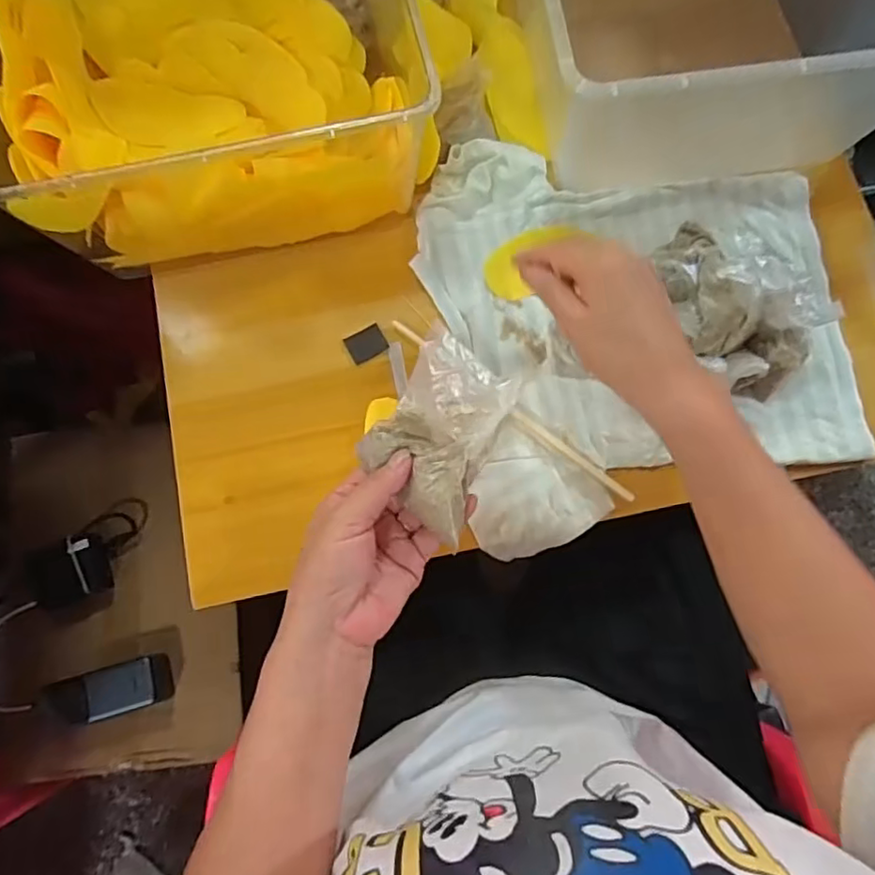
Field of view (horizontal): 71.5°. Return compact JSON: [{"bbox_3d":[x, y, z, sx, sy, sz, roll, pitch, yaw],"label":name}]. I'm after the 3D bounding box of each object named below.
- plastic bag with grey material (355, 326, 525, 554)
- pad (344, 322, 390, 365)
[{"bbox_3d":[0.004,-0.003,0.367,0.079,0.036,0.100,31,79,7],"label":"plastic bag with grey material"},{"bbox_3d":[-0.057,-0.075,0.486,0.030,0.004,0.024,-27,78,-6],"label":"pad"}]

